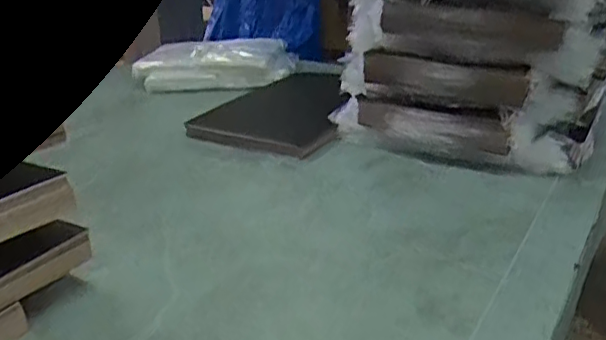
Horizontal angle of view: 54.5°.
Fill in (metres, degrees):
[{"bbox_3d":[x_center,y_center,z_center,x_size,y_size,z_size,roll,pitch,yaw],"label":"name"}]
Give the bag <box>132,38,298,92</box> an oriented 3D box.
[{"bbox_3d":[-0.200,-0.253,1.409,0.363,0.078,0.216,1,24,9],"label":"bag"}]

